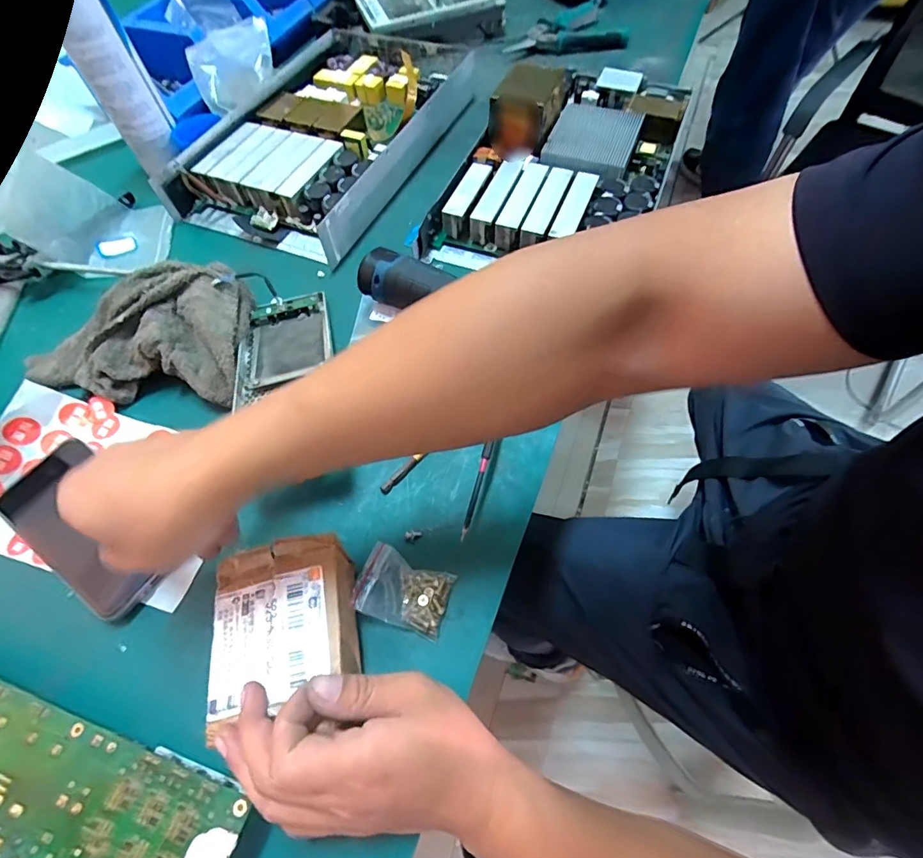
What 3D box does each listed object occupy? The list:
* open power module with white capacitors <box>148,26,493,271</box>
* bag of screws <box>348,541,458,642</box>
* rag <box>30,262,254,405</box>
[{"bbox_3d":[-0.166,-0.386,0.605,0.251,0.063,0.393,20,64,15],"label":"open power module with white capacitors"},{"bbox_3d":[-0.041,0.114,0.334,0.062,0.017,0.046,15,63,12],"label":"bag of screws"},{"bbox_3d":[-0.295,-0.101,0.438,0.213,0.054,0.143,4,61,6],"label":"rag"}]

